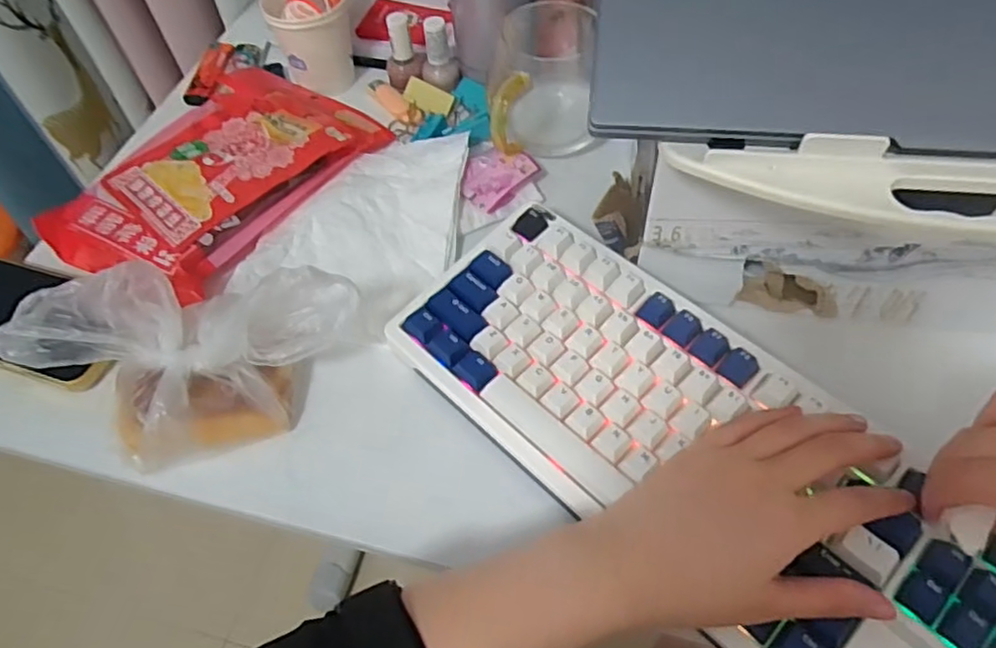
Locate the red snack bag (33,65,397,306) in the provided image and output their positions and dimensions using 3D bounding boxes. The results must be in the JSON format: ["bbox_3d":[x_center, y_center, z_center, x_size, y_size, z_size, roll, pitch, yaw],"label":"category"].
[{"bbox_3d":[-0.218,-0.127,0.504,0.171,0.037,0.234,24,59,18],"label":"red snack bag"}]

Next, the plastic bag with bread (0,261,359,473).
[{"bbox_3d":[-0.194,0.019,0.377,0.211,0.075,0.105,7,55,8],"label":"plastic bag with bread"}]

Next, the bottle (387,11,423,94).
[{"bbox_3d":[-0.082,-0.229,0.552,0.029,0.059,0.030,-11,55,-5],"label":"bottle"}]

